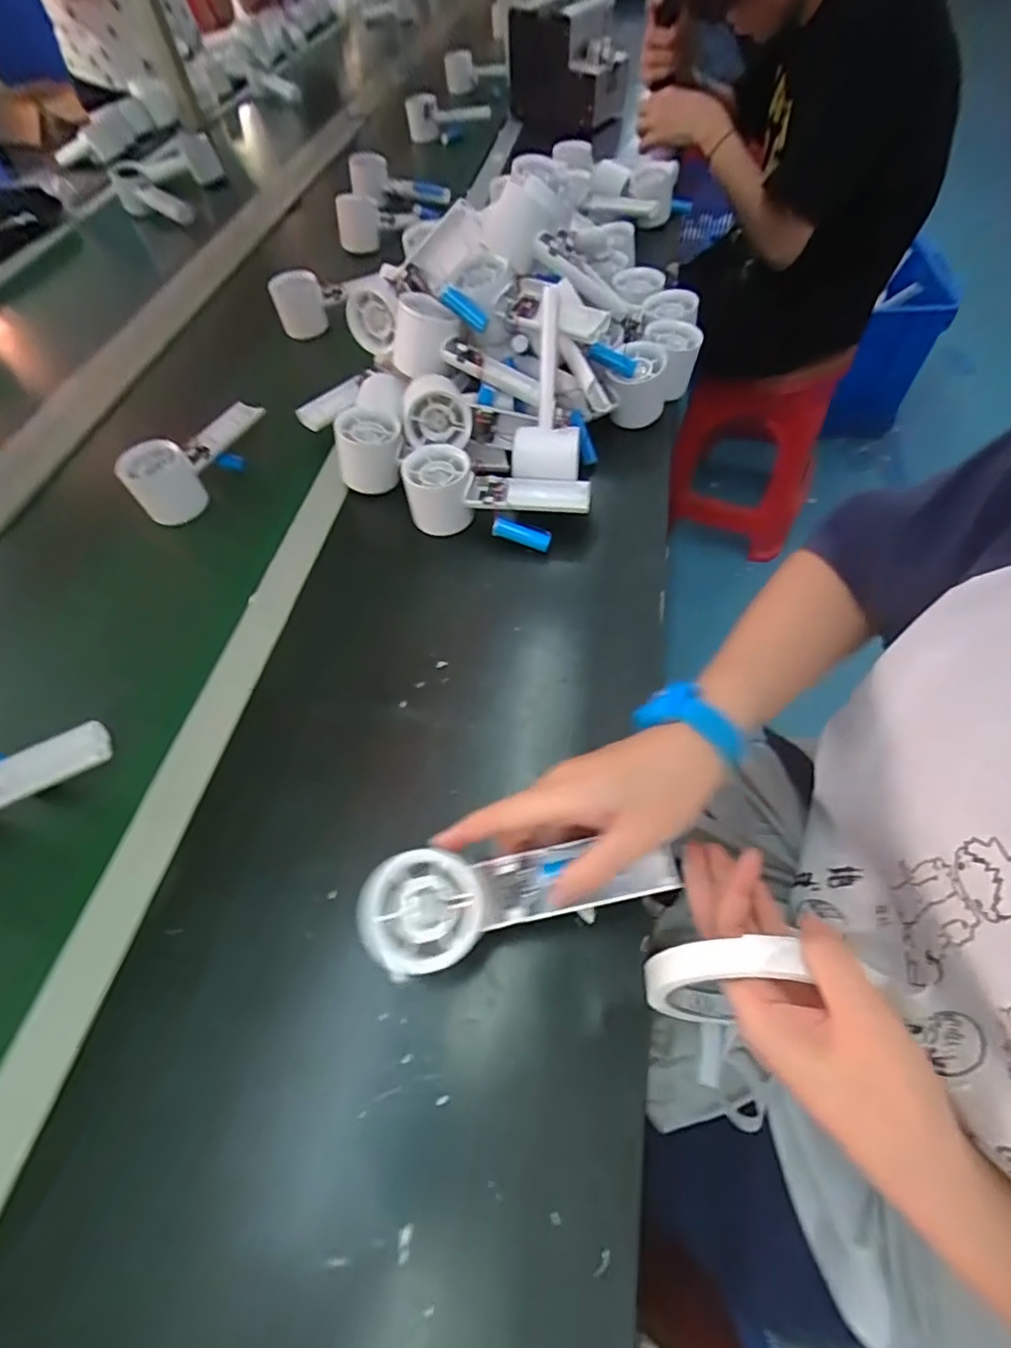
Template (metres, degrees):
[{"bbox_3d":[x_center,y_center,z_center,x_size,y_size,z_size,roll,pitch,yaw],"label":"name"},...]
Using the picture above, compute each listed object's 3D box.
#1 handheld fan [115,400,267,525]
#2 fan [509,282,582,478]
[{"bbox_3d":[-0.301,-0.220,0.561,0.045,0.062,0.157,19,61,15],"label":"handheld fan"},{"bbox_3d":[0.039,-0.239,0.483,0.061,0.147,0.040,7,30,8],"label":"fan"}]

